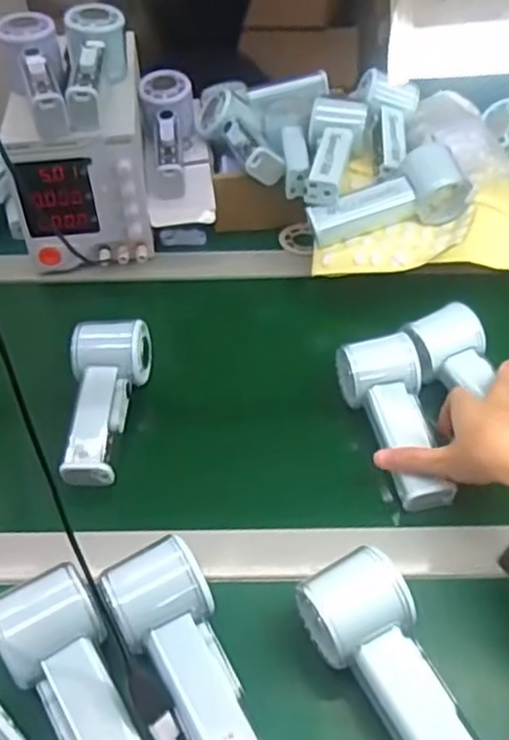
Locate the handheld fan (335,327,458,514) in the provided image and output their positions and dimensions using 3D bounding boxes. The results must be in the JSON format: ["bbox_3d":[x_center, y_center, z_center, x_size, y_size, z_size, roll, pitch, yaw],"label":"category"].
[{"bbox_3d":[0.114,0.042,0.561,0.062,0.041,0.146,-11,63,-8],"label":"handheld fan"}]

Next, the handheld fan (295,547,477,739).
[{"bbox_3d":[0.084,0.185,0.414,0.060,0.041,0.149,-22,62,-18],"label":"handheld fan"}]

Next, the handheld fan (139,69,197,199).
[{"bbox_3d":[-0.092,-0.251,0.751,0.056,0.064,0.158,-5,65,-2],"label":"handheld fan"}]

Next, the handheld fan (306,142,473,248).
[{"bbox_3d":[0.126,-0.167,0.679,0.153,0.046,0.078,-20,46,1],"label":"handheld fan"}]

